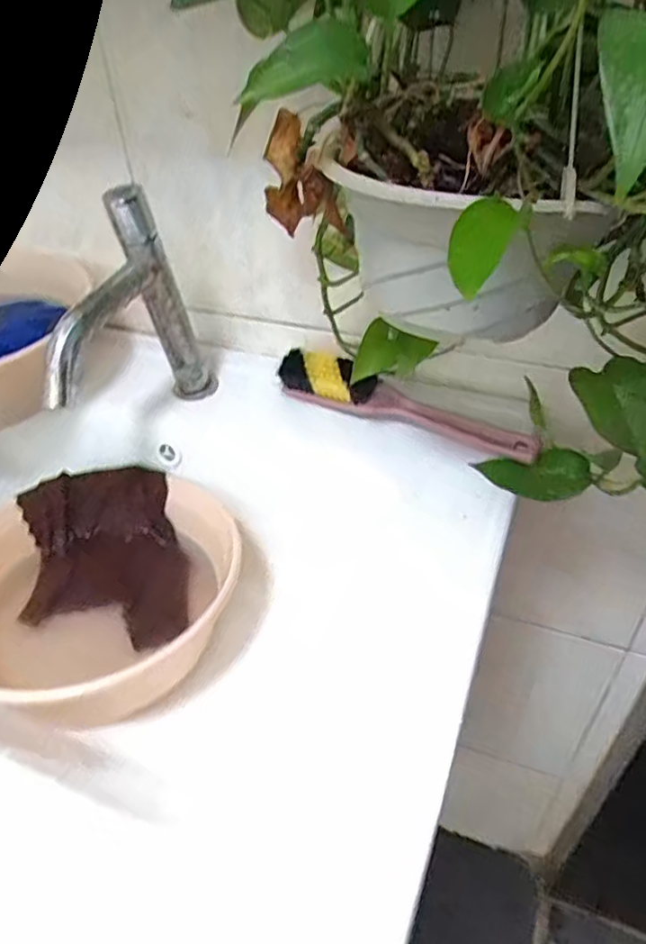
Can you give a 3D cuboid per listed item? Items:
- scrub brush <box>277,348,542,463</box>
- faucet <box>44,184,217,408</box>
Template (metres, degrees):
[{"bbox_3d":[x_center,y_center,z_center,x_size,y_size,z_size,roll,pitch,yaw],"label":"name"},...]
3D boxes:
[{"bbox_3d":[0.062,-0.057,0.513,0.219,0.040,0.032,20,44,24],"label":"scrub brush"},{"bbox_3d":[-0.154,-0.106,0.482,0.033,0.178,0.150,22,45,26],"label":"faucet"}]

